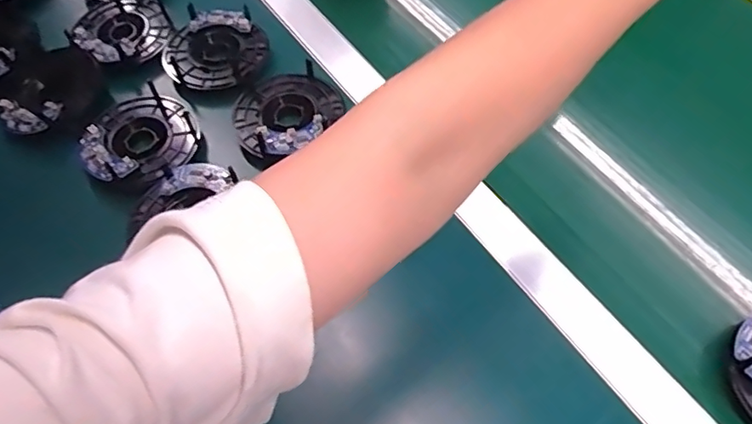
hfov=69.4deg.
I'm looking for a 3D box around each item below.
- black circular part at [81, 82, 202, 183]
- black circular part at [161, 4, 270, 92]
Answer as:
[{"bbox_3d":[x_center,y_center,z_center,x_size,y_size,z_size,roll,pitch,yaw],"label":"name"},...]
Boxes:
[{"bbox_3d":[-0.215,-0.068,0.495,0.099,0.028,0.095,-1,58,2],"label":"black circular part"},{"bbox_3d":[-0.162,-0.164,0.545,0.101,0.023,0.096,-1,58,2],"label":"black circular part"}]

